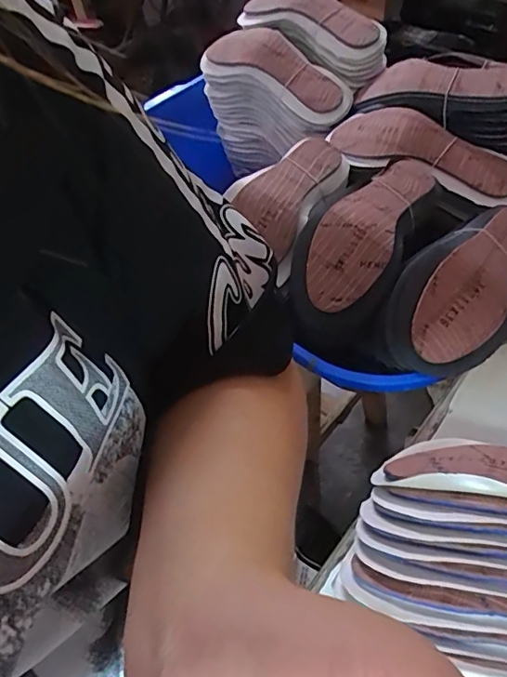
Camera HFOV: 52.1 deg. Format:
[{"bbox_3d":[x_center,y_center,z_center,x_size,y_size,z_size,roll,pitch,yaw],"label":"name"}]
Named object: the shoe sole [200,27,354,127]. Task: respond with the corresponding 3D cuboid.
[{"bbox_3d":[0.034,-0.381,0.742,0.235,0.083,0.031,31,21,17],"label":"shoe sole"}]

